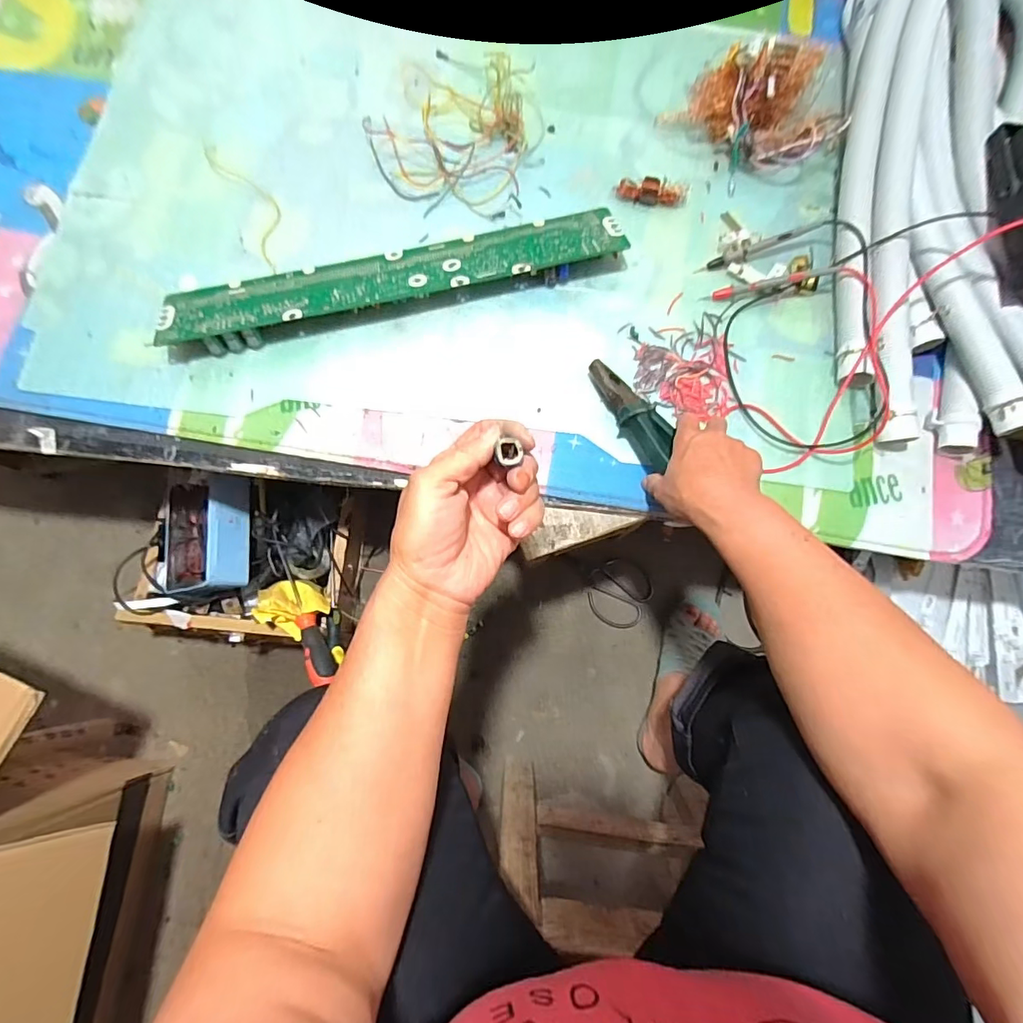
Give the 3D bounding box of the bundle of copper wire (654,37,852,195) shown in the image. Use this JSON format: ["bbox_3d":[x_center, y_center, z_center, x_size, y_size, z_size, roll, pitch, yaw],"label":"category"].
[{"bbox_3d":[0.284,-0.454,0.547,0.171,0.082,0.128,-25,80,-5],"label":"bundle of copper wire"}]

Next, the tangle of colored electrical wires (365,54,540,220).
[{"bbox_3d":[-0.066,-0.453,0.574,0.186,0.027,0.201,0,79,0],"label":"tangle of colored electrical wires"}]

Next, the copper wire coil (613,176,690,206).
[{"bbox_3d":[0.164,-0.370,0.568,0.083,0.019,0.022,5,79,0],"label":"copper wire coil"}]

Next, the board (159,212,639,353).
[{"bbox_3d":[-0.125,-0.259,0.537,0.497,0.032,0.087,-12,80,-3],"label":"board"}]

